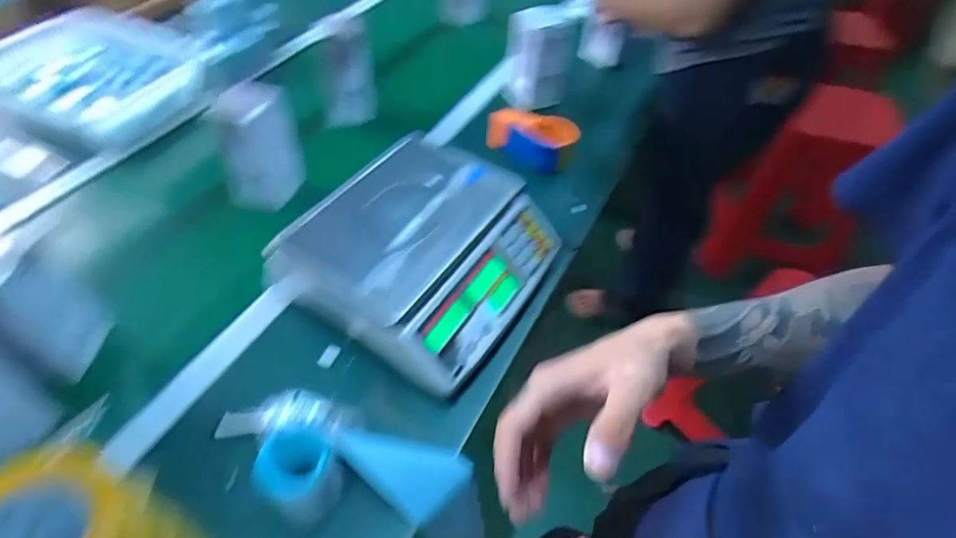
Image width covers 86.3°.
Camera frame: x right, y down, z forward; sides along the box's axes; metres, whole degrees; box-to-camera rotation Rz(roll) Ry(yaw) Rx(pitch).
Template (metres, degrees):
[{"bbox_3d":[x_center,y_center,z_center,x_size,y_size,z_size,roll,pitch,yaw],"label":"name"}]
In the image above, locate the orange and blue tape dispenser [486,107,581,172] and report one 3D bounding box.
[{"bbox_3d":[0.092,-0.222,0.884,0.153,0.064,0.089,6,50,3],"label":"orange and blue tape dispenser"}]

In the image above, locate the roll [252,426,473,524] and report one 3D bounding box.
[{"bbox_3d":[-0.112,0.214,0.535,0.221,0.071,0.092,11,48,-16],"label":"roll"}]

